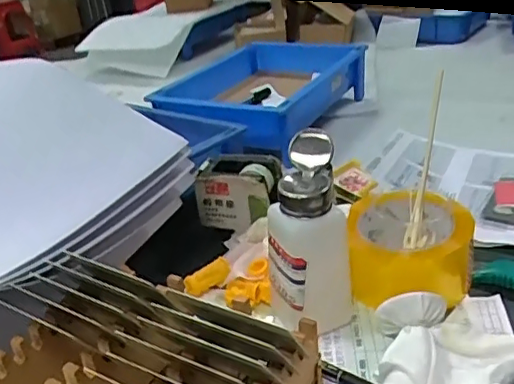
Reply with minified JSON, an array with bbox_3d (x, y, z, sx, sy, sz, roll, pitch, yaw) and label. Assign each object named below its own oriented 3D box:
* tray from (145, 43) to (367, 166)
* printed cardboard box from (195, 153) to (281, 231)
[{"bbox_3d":[0.011,-0.142,0.786,0.207,0.090,0.296,15,33,33],"label":"tray"},{"bbox_3d":[-0.017,-0.003,0.581,0.074,0.062,0.055,4,29,16],"label":"printed cardboard box"}]

